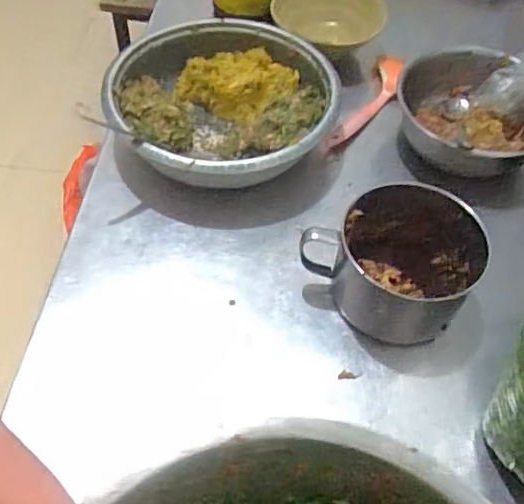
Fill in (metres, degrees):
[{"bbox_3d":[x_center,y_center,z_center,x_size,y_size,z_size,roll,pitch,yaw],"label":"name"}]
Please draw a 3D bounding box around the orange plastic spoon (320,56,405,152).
[{"bbox_3d":[0.151,-0.210,0.798,0.044,0.017,0.219,25,57,15],"label":"orange plastic spoon"}]

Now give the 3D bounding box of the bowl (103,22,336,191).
[{"bbox_3d":[-0.051,-0.183,0.735,0.280,0.090,0.272,1,54,-2],"label":"bowl"}]

